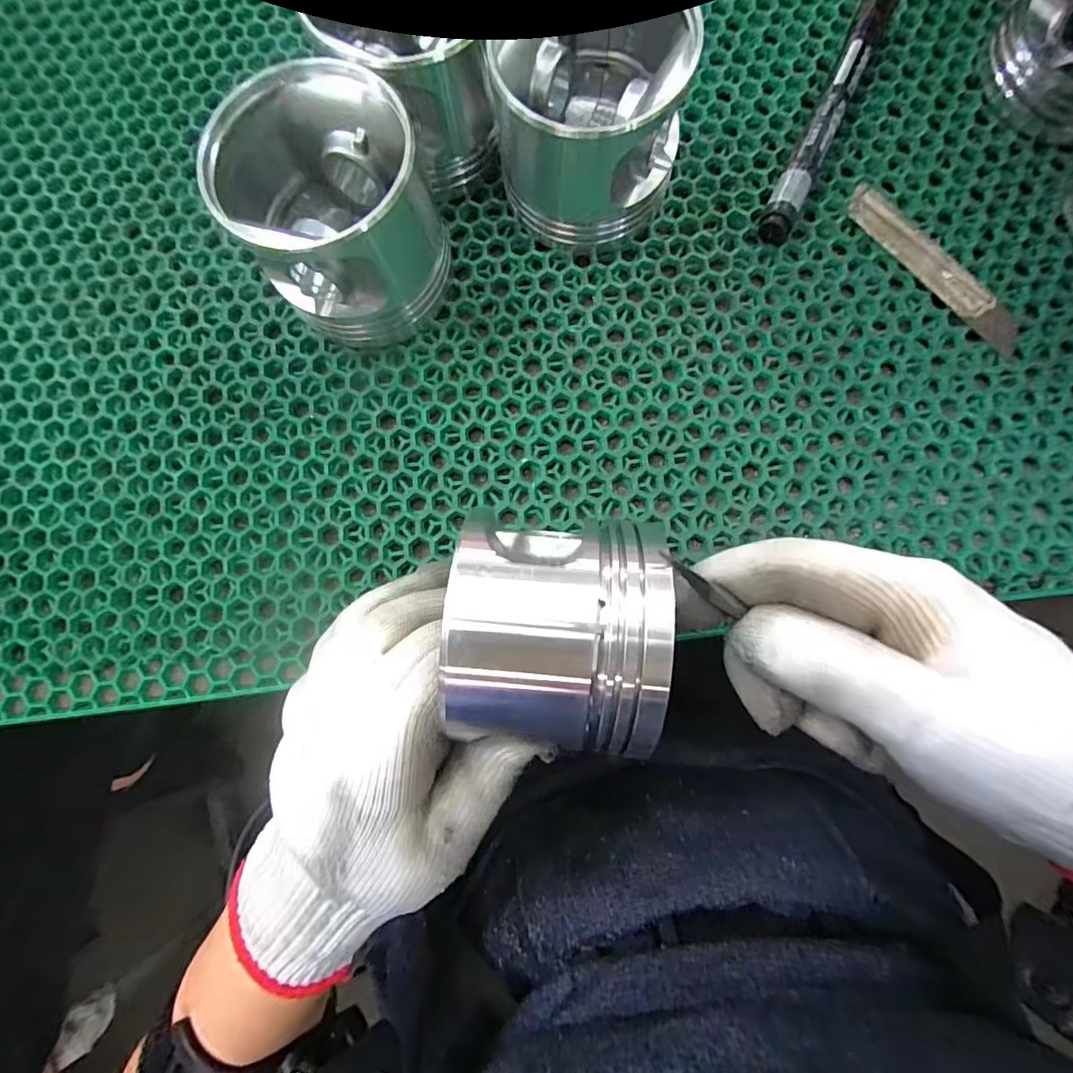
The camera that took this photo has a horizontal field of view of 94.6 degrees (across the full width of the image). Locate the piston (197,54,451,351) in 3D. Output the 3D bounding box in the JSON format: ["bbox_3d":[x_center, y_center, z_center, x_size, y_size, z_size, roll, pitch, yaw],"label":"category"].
[{"bbox_3d":[-0.083,-0.137,0.214,0.077,0.065,0.087,-21,83,-1],"label":"piston"}]

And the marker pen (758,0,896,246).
[{"bbox_3d":[0.140,-0.203,0.240,0.015,0.017,0.141,25,84,4],"label":"marker pen"}]

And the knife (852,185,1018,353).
[{"bbox_3d":[0.190,-0.128,0.236,0.020,0.004,0.103,-40,84,-4],"label":"knife"}]

